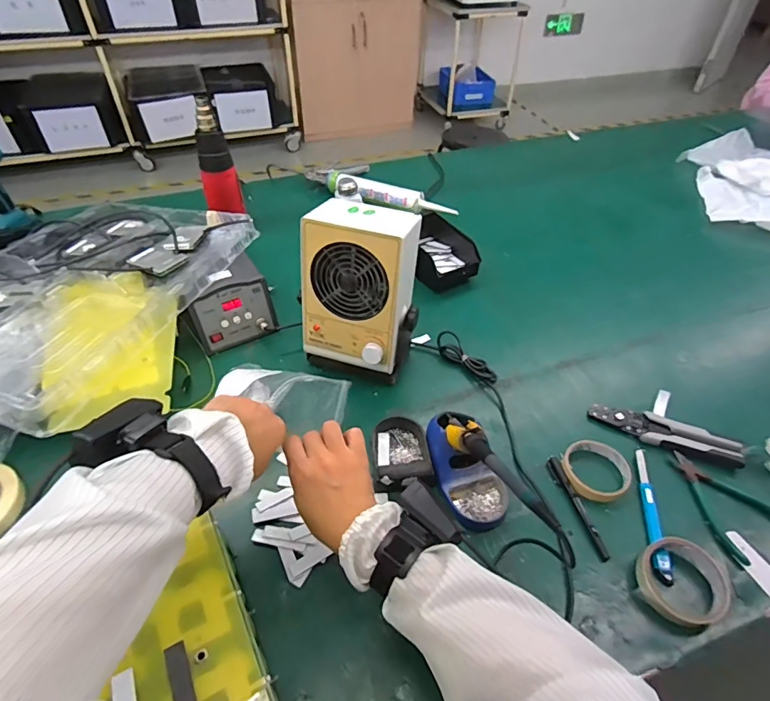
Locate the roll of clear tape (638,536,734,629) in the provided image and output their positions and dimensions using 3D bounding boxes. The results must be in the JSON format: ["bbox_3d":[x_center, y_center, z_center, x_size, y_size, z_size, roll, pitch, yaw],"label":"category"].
[{"bbox_3d":[0.334,0.256,0.525,0.092,0.024,0.092,1,45,-1],"label":"roll of clear tape"}]

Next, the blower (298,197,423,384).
[{"bbox_3d":[-0.033,-0.078,0.698,0.152,0.248,0.135,17,47,15],"label":"blower"}]

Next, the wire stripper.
[{"bbox_3d":[0.401,0.116,0.679,0.199,0.017,0.049,21,48,18],"label":"wire stripper"}]

